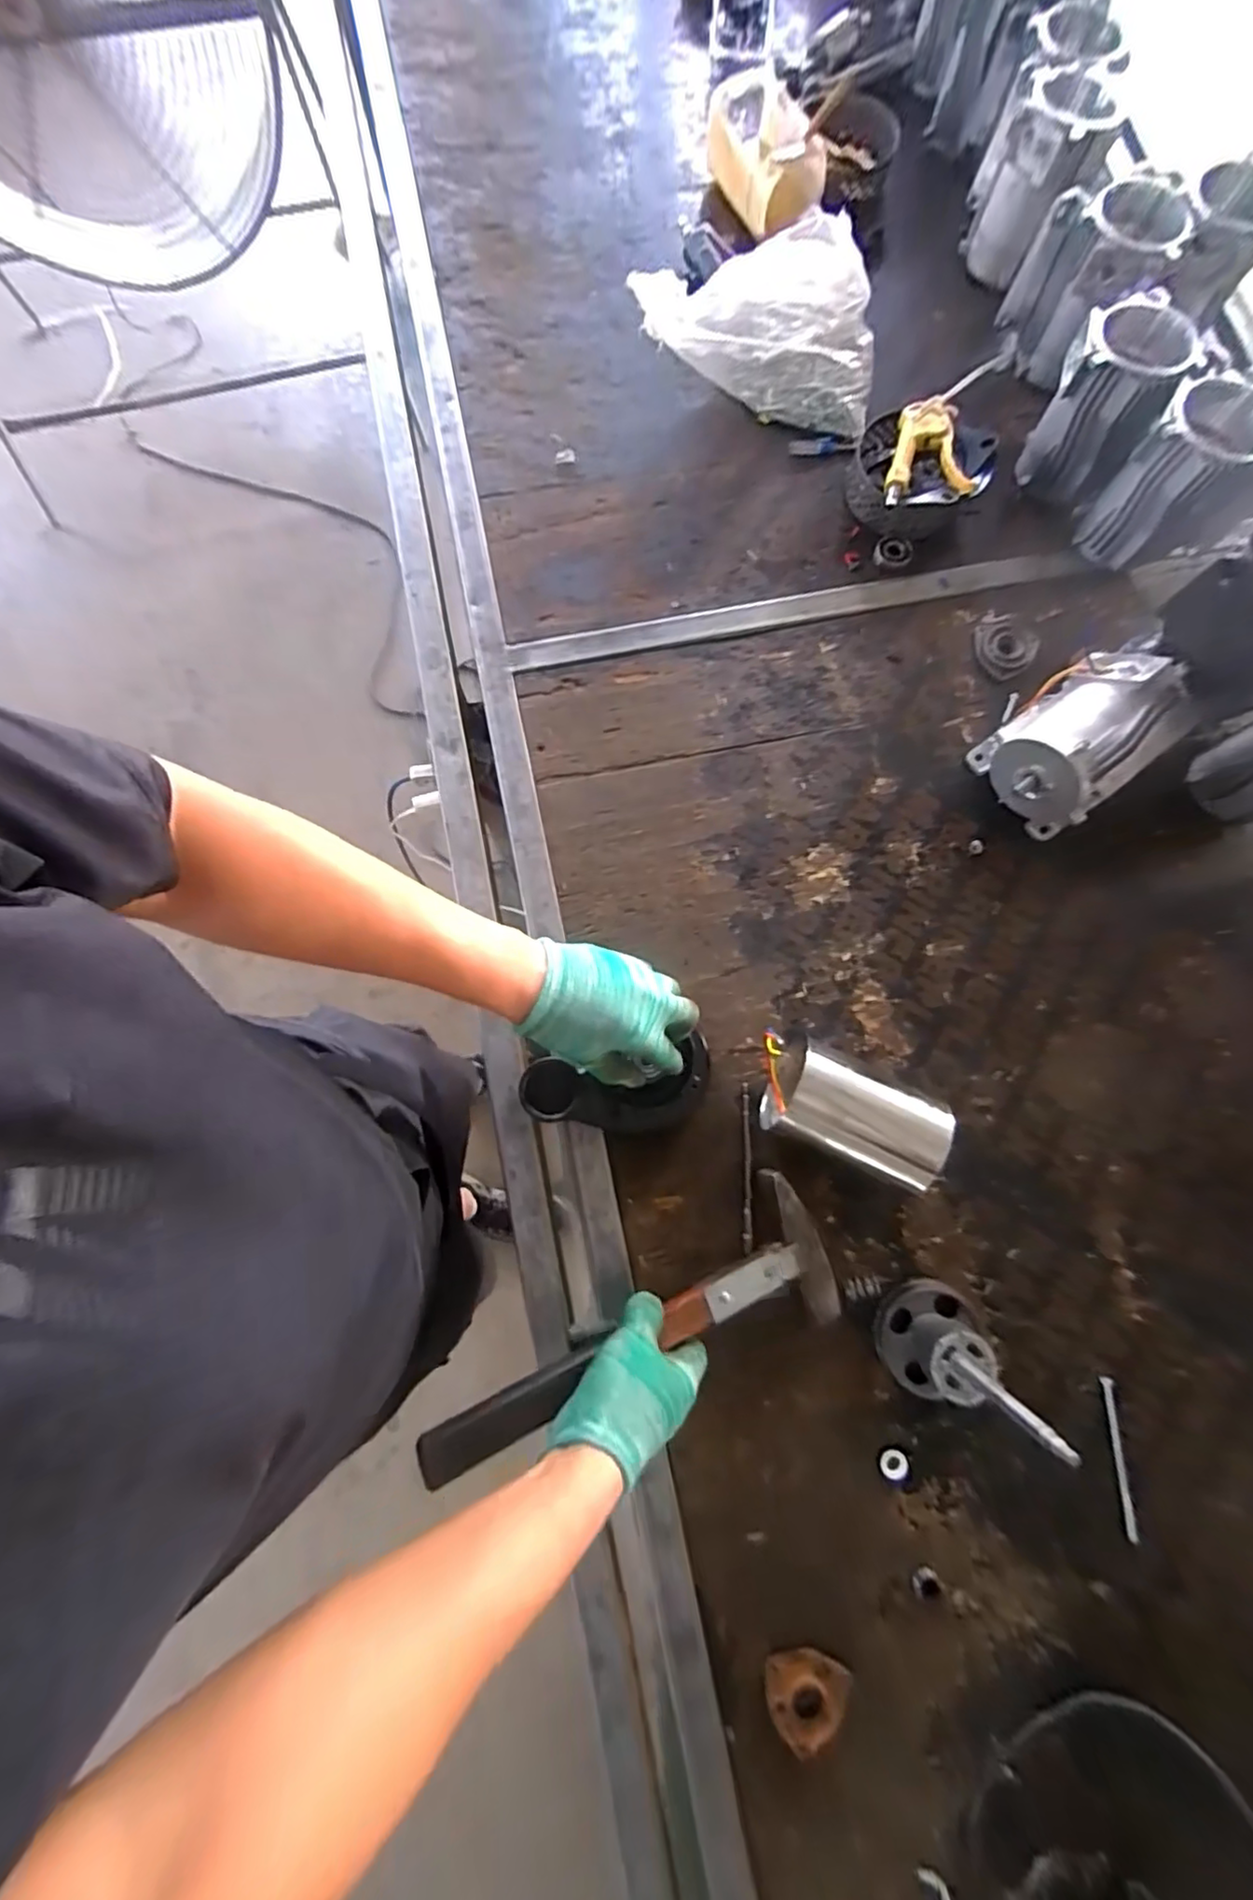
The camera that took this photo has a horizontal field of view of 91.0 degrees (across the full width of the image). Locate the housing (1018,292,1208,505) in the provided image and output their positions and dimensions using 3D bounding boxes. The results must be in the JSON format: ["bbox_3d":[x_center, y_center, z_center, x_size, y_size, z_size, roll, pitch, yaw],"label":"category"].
[{"bbox_3d":[0.504,-0.582,0.663,0.114,0.136,0.114,34,80,6],"label":"housing"}]

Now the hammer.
[{"bbox_3d":[0.012,0.294,0.476,0.333,0.029,0.115,-16,79,-22],"label":"hammer"}]

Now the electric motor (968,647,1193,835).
[{"bbox_3d":[0.432,-0.201,0.597,0.146,0.115,0.127,-35,81,-7],"label":"electric motor"}]

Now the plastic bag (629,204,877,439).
[{"bbox_3d":[0.158,-0.716,0.688,0.263,0.142,0.145,13,79,2],"label":"plastic bag"}]

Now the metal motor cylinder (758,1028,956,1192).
[{"bbox_3d":[0.198,0.146,0.546,0.140,0.087,0.079,24,80,4],"label":"metal motor cylinder"}]

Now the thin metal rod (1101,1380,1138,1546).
[{"bbox_3d":[0.424,0.437,0.528,0.008,0.009,0.125,-4,79,-1],"label":"thin metal rod"}]

